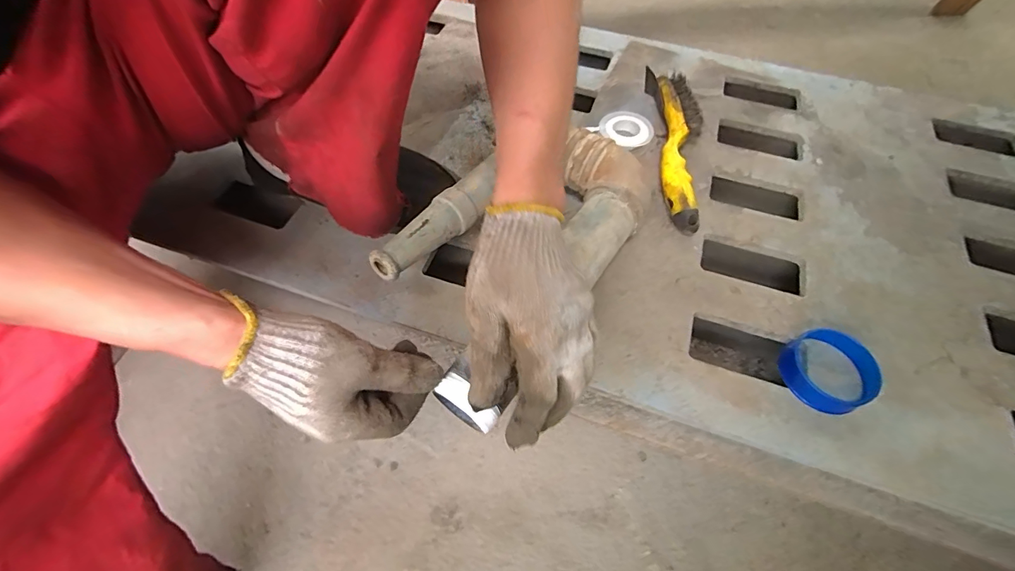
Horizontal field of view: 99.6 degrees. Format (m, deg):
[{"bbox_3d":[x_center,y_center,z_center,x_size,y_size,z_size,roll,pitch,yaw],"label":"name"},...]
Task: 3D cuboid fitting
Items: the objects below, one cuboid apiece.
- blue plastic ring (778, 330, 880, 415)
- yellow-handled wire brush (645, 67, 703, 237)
[{"bbox_3d":[0.295,0.078,0.394,0.072,0.022,0.074,1,57,-1],"label":"blue plastic ring"},{"bbox_3d":[0.218,-0.180,0.542,0.058,0.045,0.269,4,58,2],"label":"yellow-handled wire brush"}]

